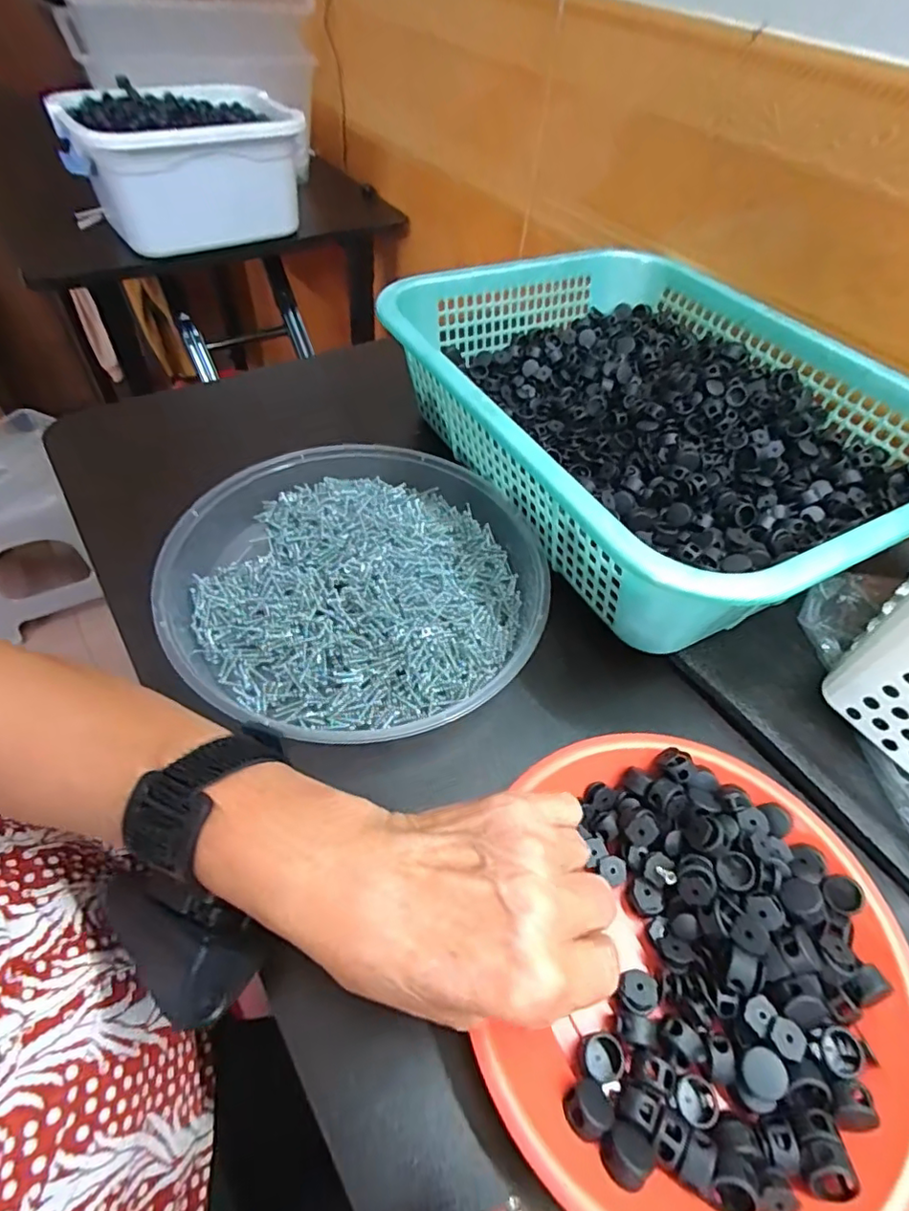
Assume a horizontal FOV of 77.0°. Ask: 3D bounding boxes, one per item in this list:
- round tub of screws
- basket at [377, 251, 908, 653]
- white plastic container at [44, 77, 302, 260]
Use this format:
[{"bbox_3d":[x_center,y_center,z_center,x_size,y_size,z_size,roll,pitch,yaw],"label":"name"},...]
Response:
[{"bbox_3d":[-0.060,-0.022,0.374,0.228,0.033,0.222,2,52,-3],"label":"round tub of screws"},{"bbox_3d":[0.144,-0.145,0.431,0.285,0.087,0.376,-23,57,-21],"label":"basket"},{"bbox_3d":[-0.341,-0.554,0.740,0.263,0.141,0.207,-34,62,-27],"label":"white plastic container"}]

